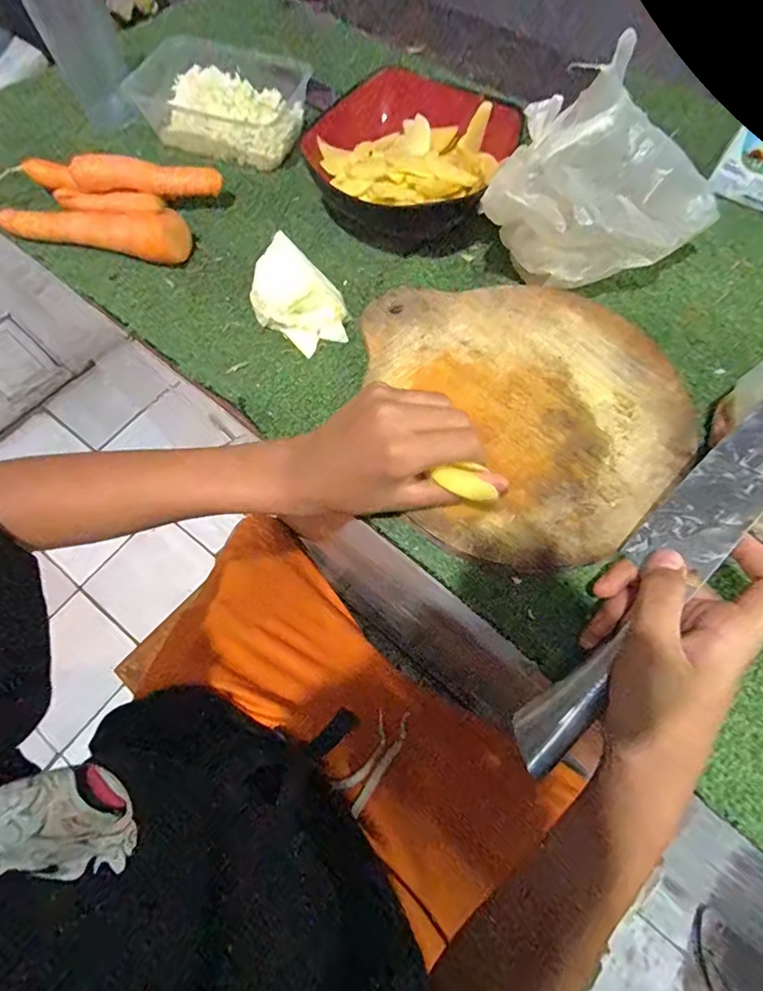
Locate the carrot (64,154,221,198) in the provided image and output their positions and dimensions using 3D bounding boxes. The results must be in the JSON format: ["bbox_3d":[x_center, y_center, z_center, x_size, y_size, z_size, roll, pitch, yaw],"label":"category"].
[{"bbox_3d":[-0.216,-0.298,0.442,0.129,0.028,0.023,-1,68,1],"label":"carrot"}]

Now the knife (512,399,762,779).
[{"bbox_3d":[0.171,0.030,0.273,0.040,0.019,0.306,36,97,14],"label":"knife"}]

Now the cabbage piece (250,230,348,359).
[{"bbox_3d":[-0.067,-0.162,0.388,0.079,0.050,0.053,38,74,15],"label":"cabbage piece"}]

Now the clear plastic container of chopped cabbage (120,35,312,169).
[{"bbox_3d":[-0.160,-0.413,0.496,0.153,0.051,0.129,36,74,14],"label":"clear plastic container of chopped cabbage"}]

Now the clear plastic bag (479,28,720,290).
[{"bbox_3d":[0.164,-0.215,0.336,0.176,0.129,0.055,-8,69,-2],"label":"clear plastic bag"}]

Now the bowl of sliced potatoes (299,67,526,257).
[{"bbox_3d":[0.025,-0.309,0.439,0.162,0.072,0.138,25,71,11],"label":"bowl of sliced potatoes"}]

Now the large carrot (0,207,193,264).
[{"bbox_3d":[-0.267,-0.245,0.436,0.177,0.037,0.034,8,69,5],"label":"large carrot"}]

